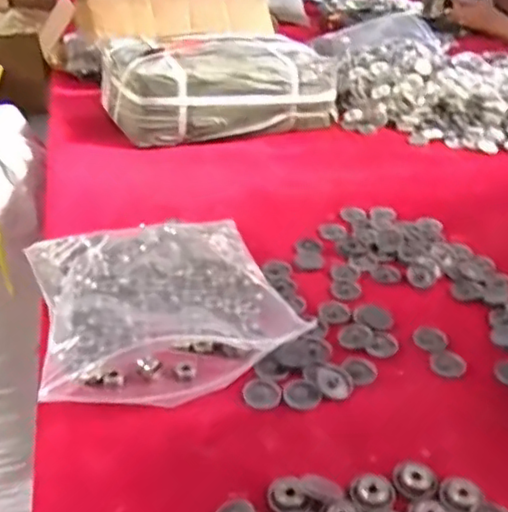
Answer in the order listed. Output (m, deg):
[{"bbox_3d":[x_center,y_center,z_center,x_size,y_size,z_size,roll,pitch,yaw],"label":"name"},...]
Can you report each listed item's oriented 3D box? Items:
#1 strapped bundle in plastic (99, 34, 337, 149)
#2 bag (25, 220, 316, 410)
[{"bbox_3d":[-0.063,-0.316,1.170,0.399,0.130,0.233,-11,35,-22],"label":"strapped bundle in plastic"},{"bbox_3d":[-0.095,0.043,0.654,0.242,0.045,0.258,-9,34,-19],"label":"bag"}]

